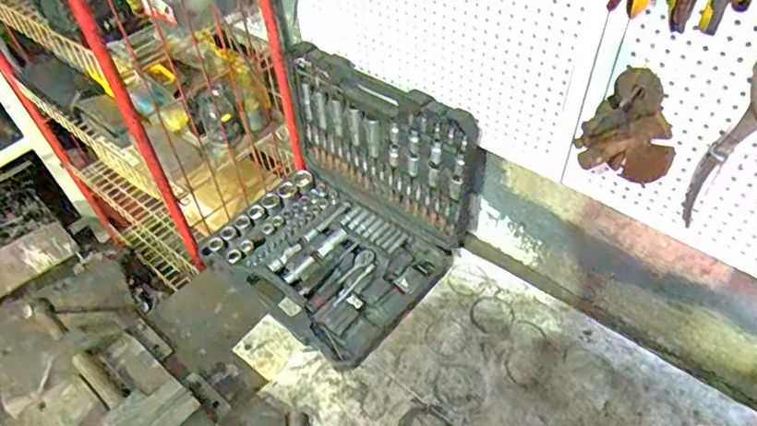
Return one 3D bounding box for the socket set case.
[{"bbox_3d":[-0.088,-0.026,0.912,0.388,0.288,0.341,27,55,25],"label":"socket set case"}]

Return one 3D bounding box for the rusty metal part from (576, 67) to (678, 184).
[{"bbox_3d":[0.270,-0.087,0.600,0.105,0.138,0.049,1,48,5],"label":"rusty metal part"}]

